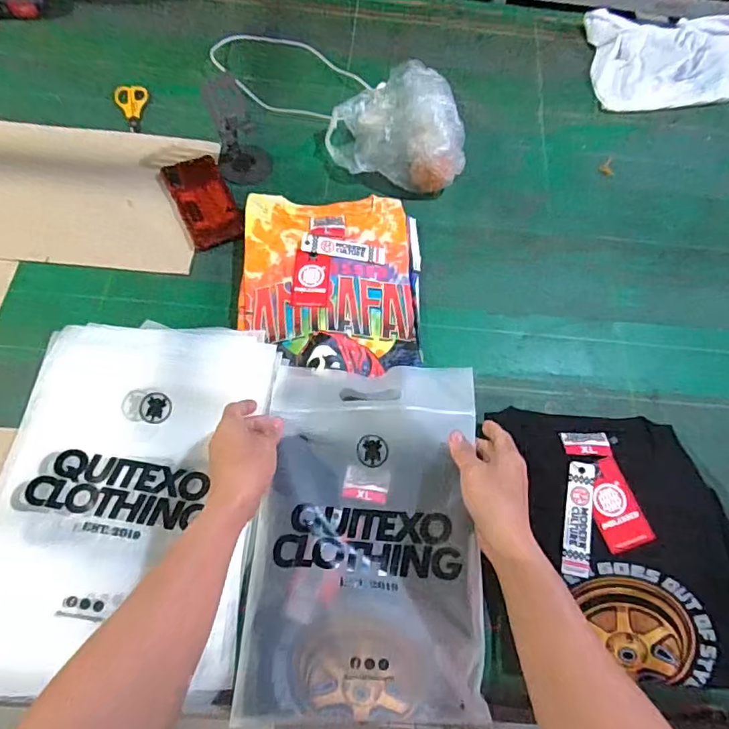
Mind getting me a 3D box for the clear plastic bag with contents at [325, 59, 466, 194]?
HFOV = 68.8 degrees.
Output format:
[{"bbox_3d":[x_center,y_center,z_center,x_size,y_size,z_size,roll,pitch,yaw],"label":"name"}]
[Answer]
[{"bbox_3d":[0.041,-0.348,0.808,0.171,0.109,0.199,-17,66,-15],"label":"clear plastic bag with contents"}]

